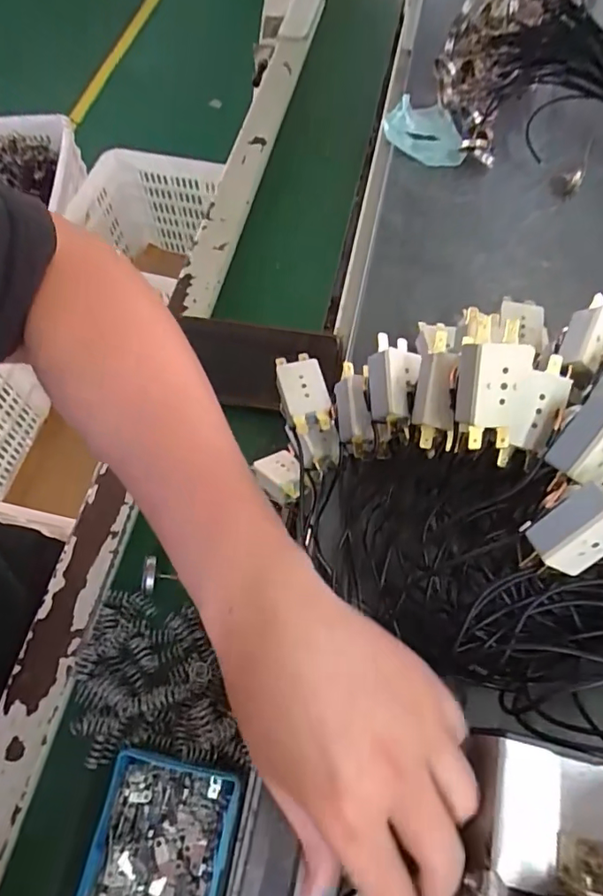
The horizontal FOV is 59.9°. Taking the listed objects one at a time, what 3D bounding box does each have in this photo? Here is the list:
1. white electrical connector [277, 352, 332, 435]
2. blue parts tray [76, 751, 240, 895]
[{"bbox_3d":[0.000,-0.036,0.336,0.029,0.015,0.050,-14,64,-6],"label":"white electrical connector"},{"bbox_3d":[-0.077,0.227,0.269,0.070,0.023,0.113,8,64,5],"label":"blue parts tray"}]

